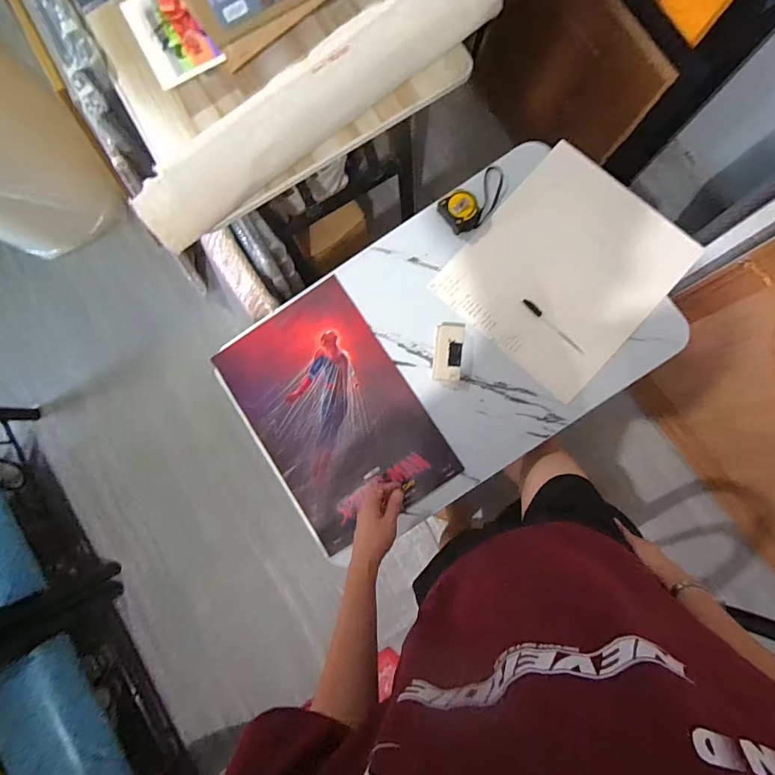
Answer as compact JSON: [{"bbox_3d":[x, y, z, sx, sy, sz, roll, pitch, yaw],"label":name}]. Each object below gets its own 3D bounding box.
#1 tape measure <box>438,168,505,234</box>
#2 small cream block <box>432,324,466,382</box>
[{"bbox_3d":[0.171,-0.362,0.806,0.146,0.030,0.073,-39,83,1],"label":"tape measure"},{"bbox_3d":[0.116,-0.069,0.793,0.053,0.021,0.110,6,86,6],"label":"small cream block"}]

